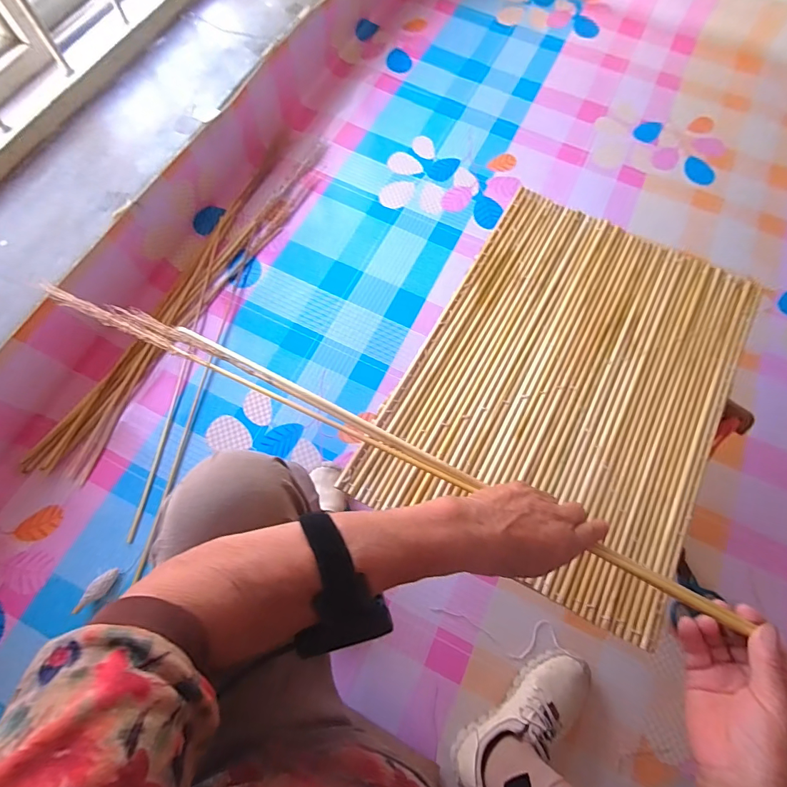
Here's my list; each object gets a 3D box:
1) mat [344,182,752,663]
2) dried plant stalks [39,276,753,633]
[{"bbox_3d":[0.216,-0.014,0.502,0.351,0.013,0.473,30,75,9],"label":"mat"},{"bbox_3d":[-0.058,0.026,0.415,0.747,0.022,0.034,25,74,13],"label":"dried plant stalks"}]

